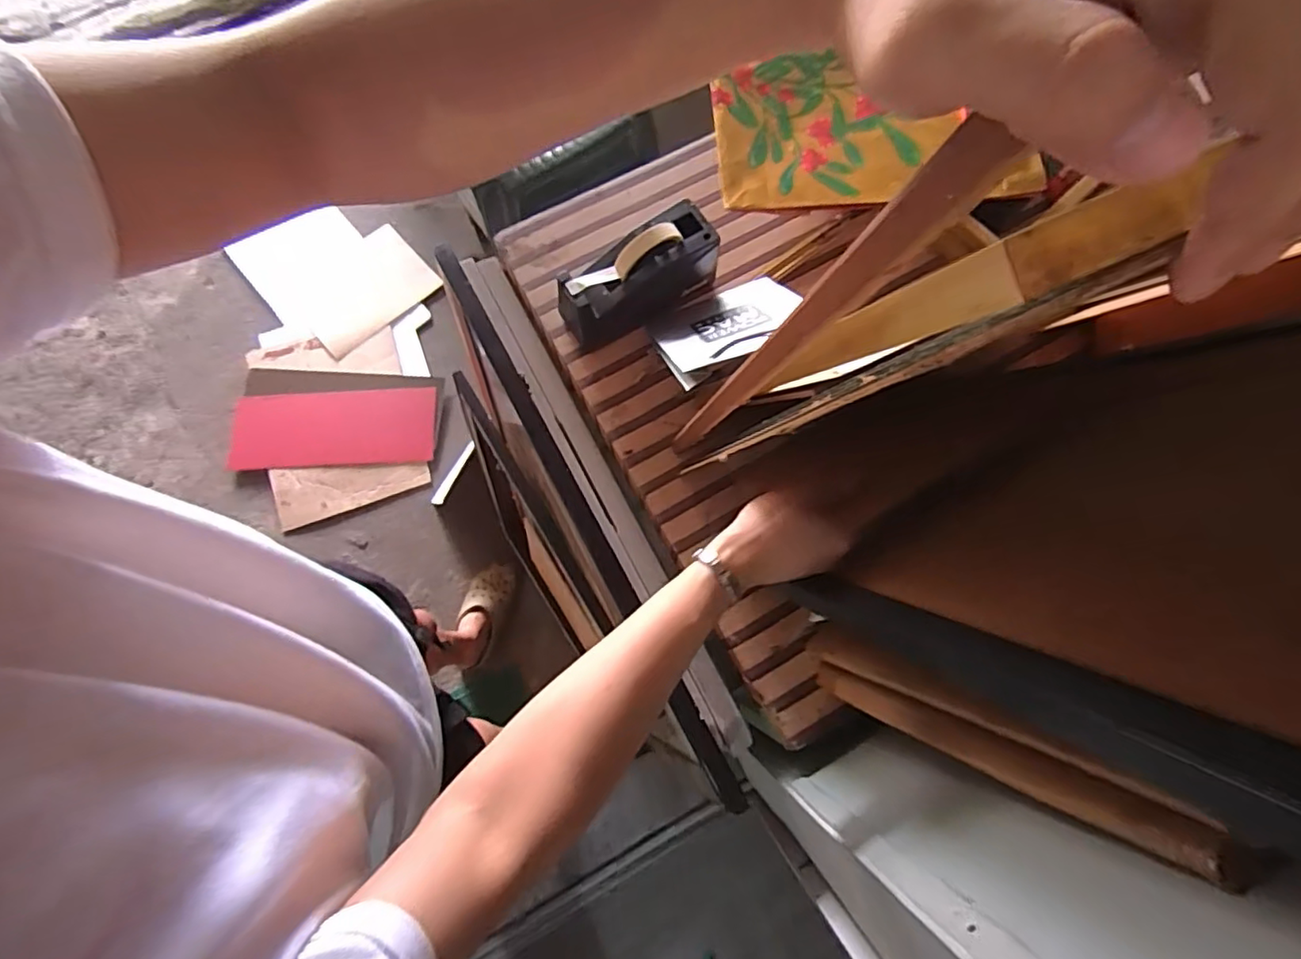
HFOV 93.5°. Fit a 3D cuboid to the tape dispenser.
[{"bbox_3d":[-0.016,-0.257,0.760,0.205,0.121,0.089,-24,75,-6],"label":"tape dispenser"}]

